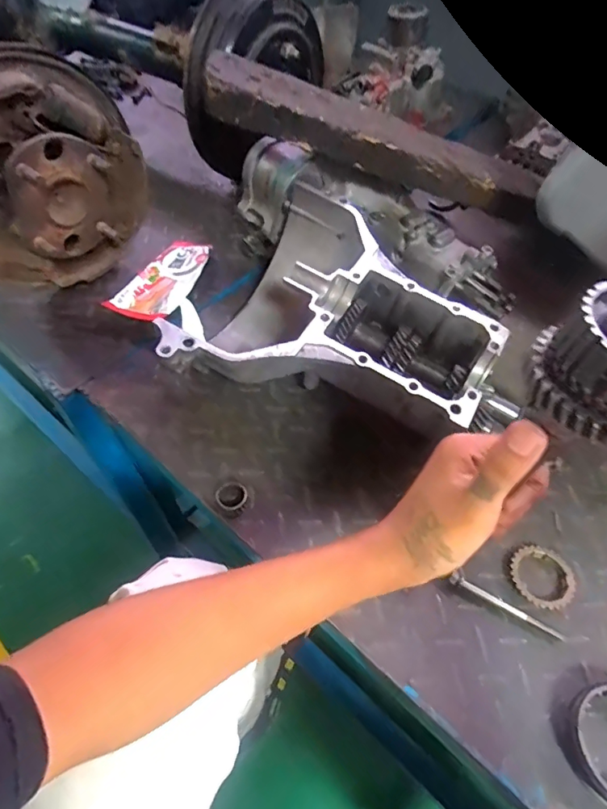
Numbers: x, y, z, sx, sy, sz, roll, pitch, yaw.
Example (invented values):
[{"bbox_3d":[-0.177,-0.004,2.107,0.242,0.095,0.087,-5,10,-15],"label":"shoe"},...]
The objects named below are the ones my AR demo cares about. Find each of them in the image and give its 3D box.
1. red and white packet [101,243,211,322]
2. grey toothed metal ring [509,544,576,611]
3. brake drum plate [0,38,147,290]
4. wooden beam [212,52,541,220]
[{"bbox_3d":[-0.190,-0.175,0.667,0.085,0.020,0.162,16,54,11],"label":"red and white packet"},{"bbox_3d":[0.221,0.156,0.444,0.057,0.008,0.058,0,53,-1],"label":"grey toothed metal ring"},{"bbox_3d":[-0.315,-0.260,0.583,0.258,0.259,0.099,-38,62,-26],"label":"brake drum plate"},{"bbox_3d":[0.100,-0.319,0.597,0.447,0.049,0.098,10,50,-20],"label":"wooden beam"}]

